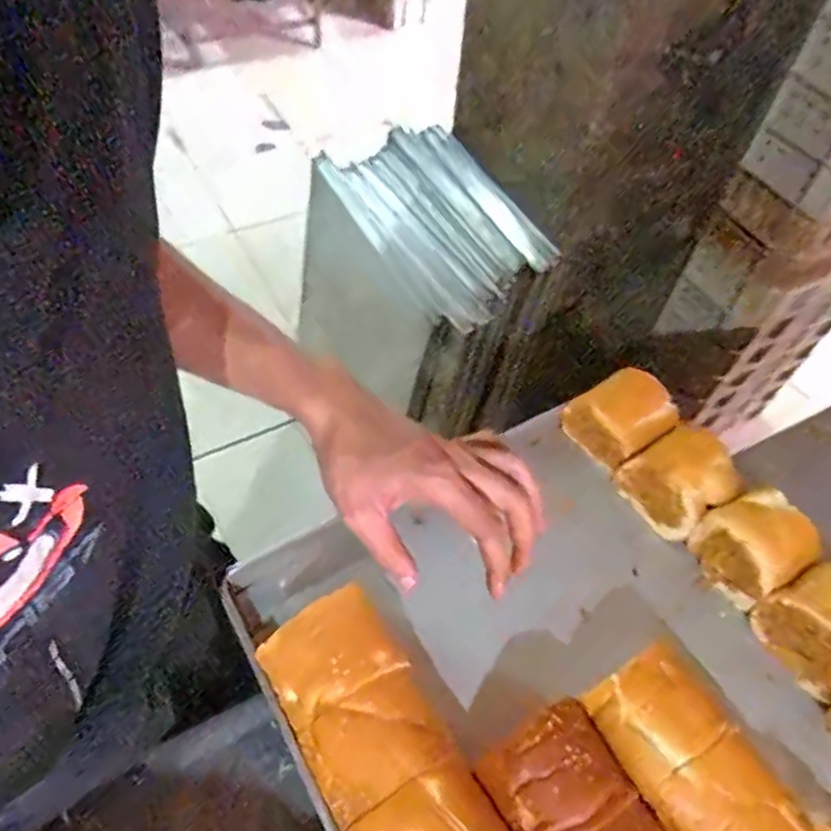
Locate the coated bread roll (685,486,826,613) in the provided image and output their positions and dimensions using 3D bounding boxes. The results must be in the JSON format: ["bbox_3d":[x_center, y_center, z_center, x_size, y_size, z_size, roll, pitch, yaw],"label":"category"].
[{"bbox_3d":[0.290,0.113,0.559,0.071,0.073,0.075,-22,58,-20],"label":"coated bread roll"}]

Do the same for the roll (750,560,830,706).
[{"bbox_3d":[0.335,0.169,0.523,0.079,0.074,0.083,-23,58,-21],"label":"roll"}]

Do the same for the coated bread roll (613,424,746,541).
[{"bbox_3d":[0.243,0.059,0.594,0.073,0.066,0.080,-24,58,-21],"label":"coated bread roll"}]

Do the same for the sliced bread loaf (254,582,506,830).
[{"bbox_3d":[-0.025,0.219,0.440,0.098,0.046,0.205,-24,58,-22],"label":"sliced bread loaf"}]

